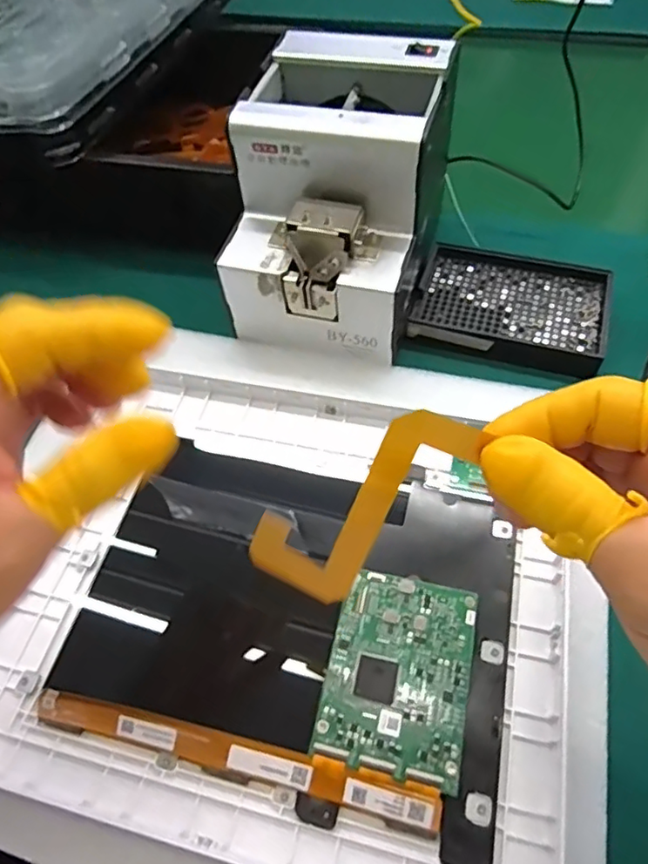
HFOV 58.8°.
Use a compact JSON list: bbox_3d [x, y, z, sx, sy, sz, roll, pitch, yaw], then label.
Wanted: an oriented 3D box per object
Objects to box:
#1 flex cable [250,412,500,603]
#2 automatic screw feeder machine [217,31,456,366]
[{"bbox_3d":[0.011,0.024,0.203,0.039,0.091,0.007,40,23,3],"label":"flex cable"},{"bbox_3d":[0.013,-0.166,0.411,0.129,0.140,0.174,11,57,11],"label":"automatic screw feeder machine"}]

